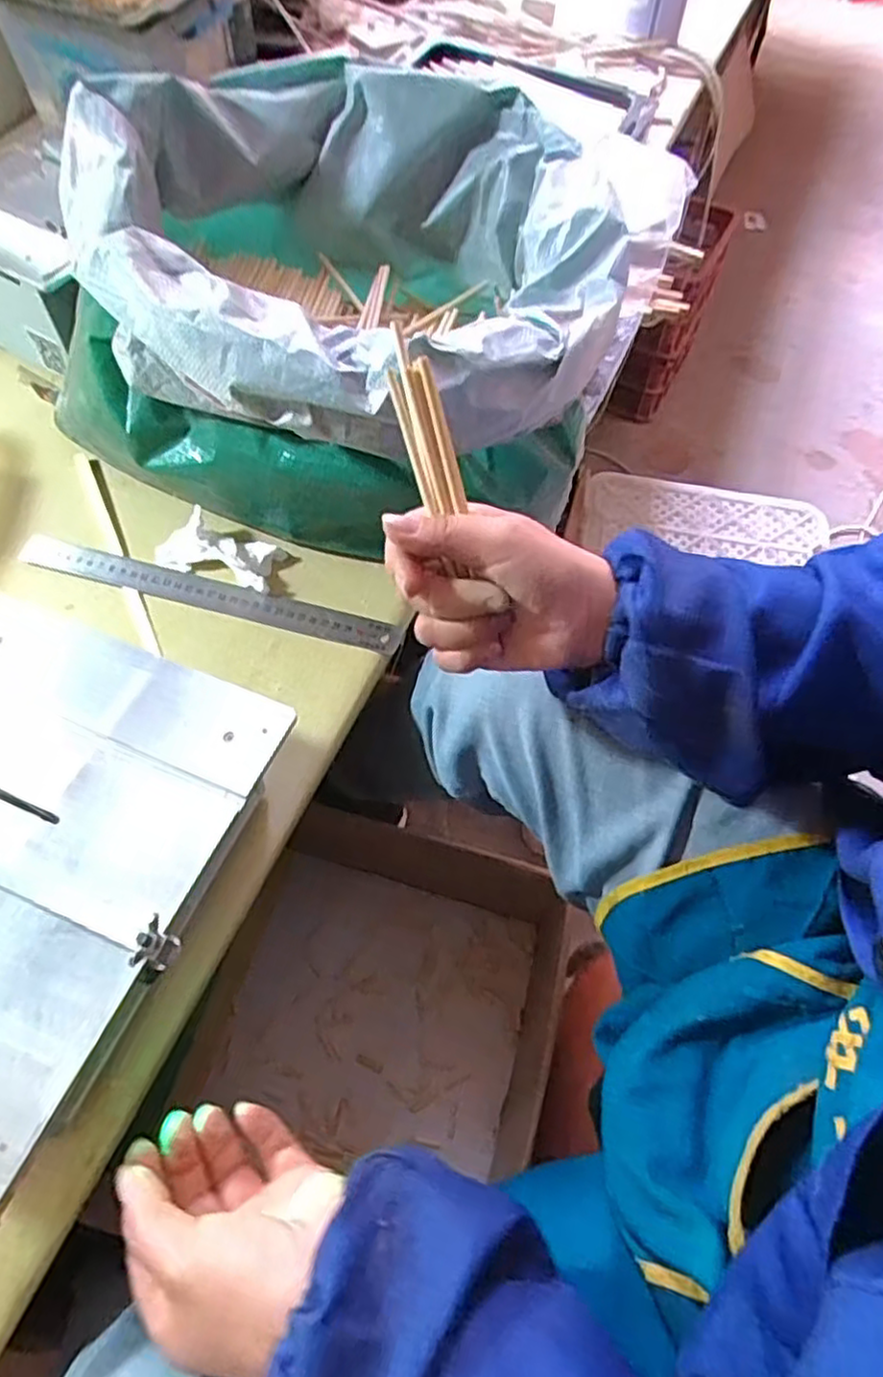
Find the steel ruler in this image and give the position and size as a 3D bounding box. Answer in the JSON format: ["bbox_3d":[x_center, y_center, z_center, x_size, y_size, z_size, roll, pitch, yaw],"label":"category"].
[{"bbox_3d":[-0.194,-0.079,0.590,0.328,0.006,0.030,15,68,5],"label":"steel ruler"}]

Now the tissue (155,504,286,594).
[{"bbox_3d":[-0.186,-0.118,0.595,0.102,0.030,0.048,17,61,7],"label":"tissue"}]

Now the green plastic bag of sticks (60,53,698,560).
[{"bbox_3d":[-0.062,-0.284,0.576,0.381,0.239,0.320,24,62,11],"label":"green plastic bag of sticks"}]

